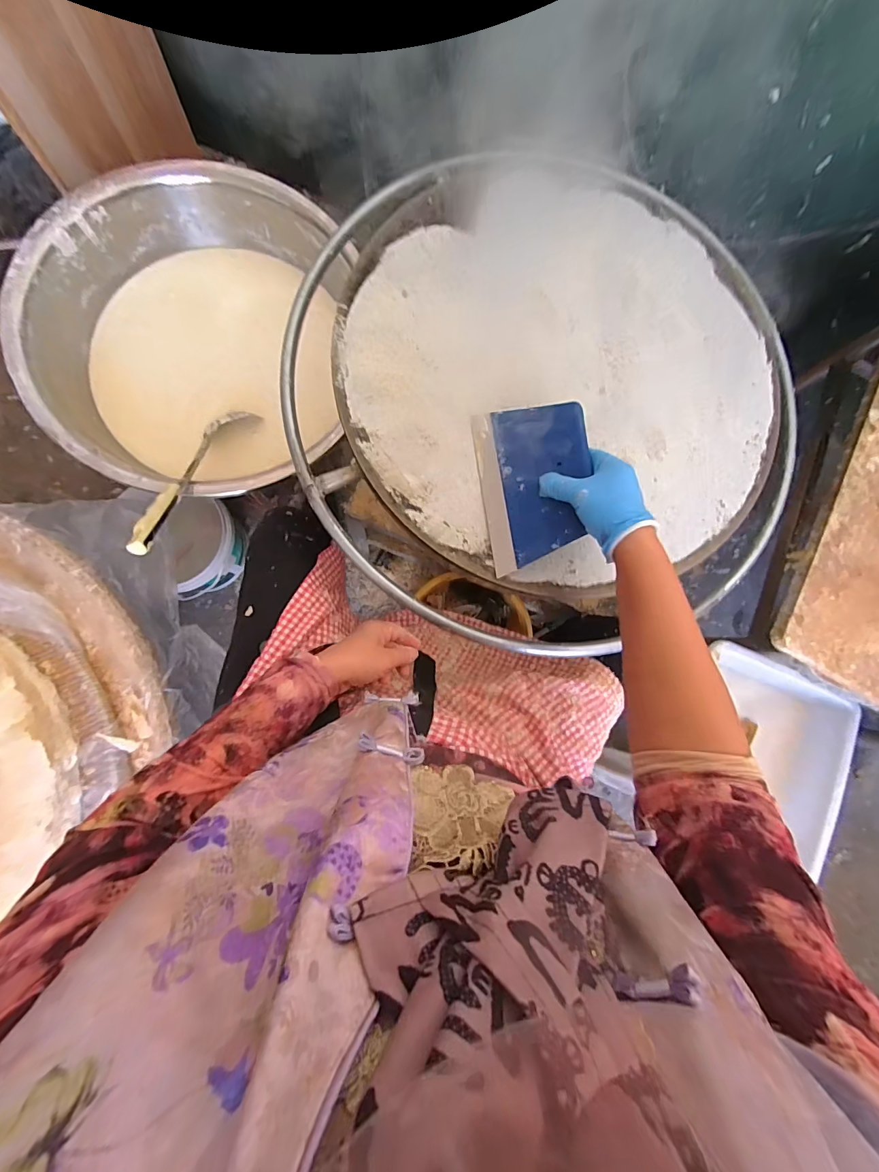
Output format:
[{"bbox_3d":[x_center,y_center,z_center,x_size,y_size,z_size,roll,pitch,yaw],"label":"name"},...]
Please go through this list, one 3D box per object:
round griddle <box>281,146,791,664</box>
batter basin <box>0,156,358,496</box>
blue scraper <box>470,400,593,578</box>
[{"bbox_3d":[0.152,-0.257,0.552,0.684,0.054,0.632,1,84,-6],"label":"round griddle"},{"bbox_3d":[-0.417,-0.409,0.741,0.479,0.203,0.522,1,84,-6],"label":"batter basin"},{"bbox_3d":[0.106,-0.118,0.470,0.124,0.010,0.183,-12,83,27],"label":"blue scraper"}]

